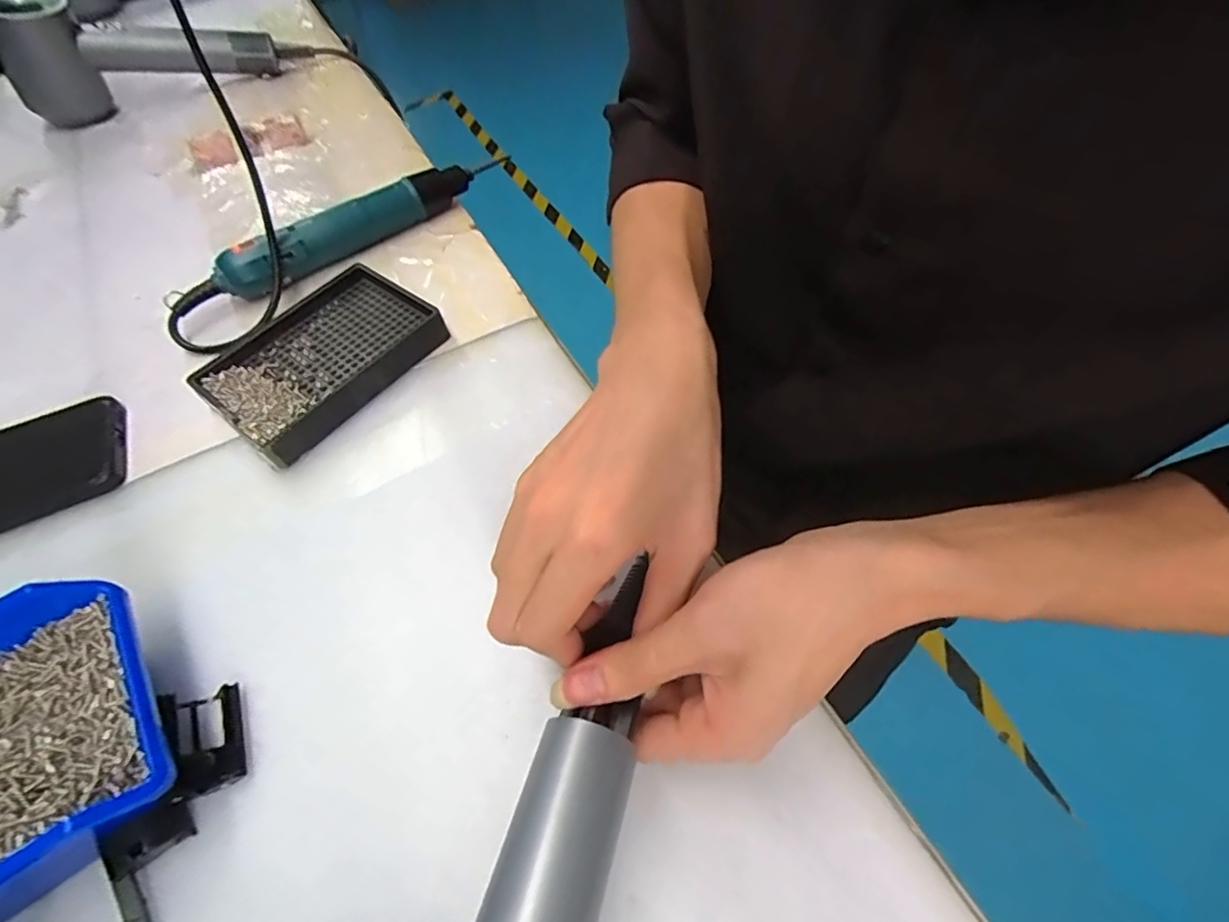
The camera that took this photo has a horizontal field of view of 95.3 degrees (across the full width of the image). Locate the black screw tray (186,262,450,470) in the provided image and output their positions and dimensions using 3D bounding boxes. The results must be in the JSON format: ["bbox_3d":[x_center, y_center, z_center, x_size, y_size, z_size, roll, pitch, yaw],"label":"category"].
[{"bbox_3d":[-0.192,-0.070,0.371,0.096,0.024,0.140,33,64,20],"label":"black screw tray"}]

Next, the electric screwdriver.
[{"bbox_3d":[-0.198,-0.190,0.447,0.229,0.036,0.030,-37,64,-20],"label":"electric screwdriver"}]

